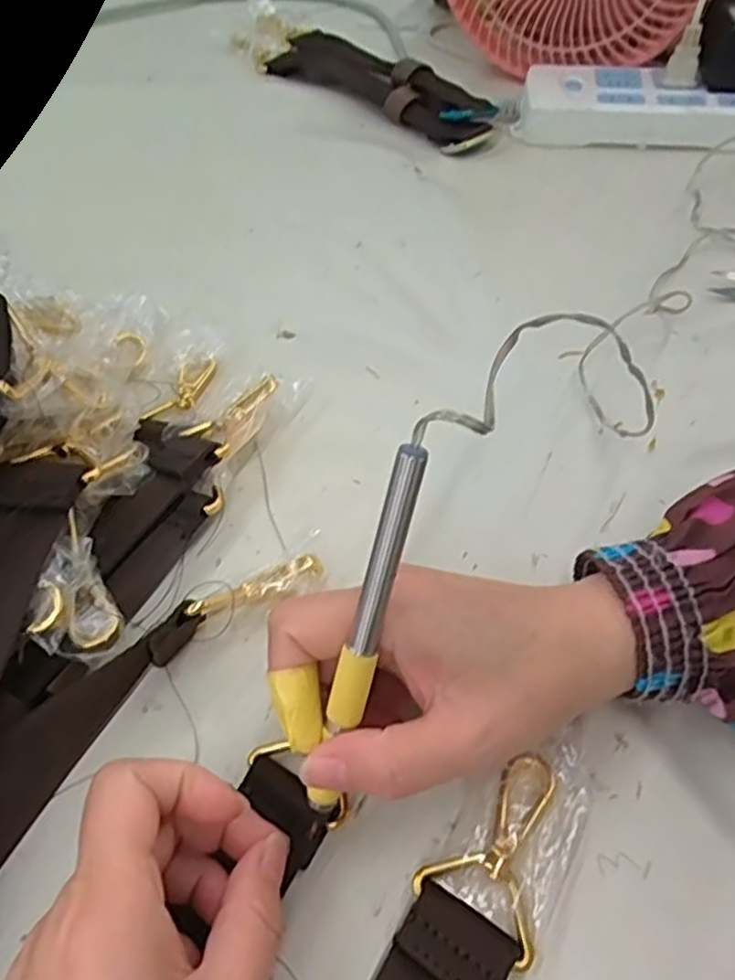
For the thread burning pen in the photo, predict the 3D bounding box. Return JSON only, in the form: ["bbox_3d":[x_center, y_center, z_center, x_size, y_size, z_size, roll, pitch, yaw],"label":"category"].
[{"bbox_3d":[-0.001,0.046,0.214,0.010,0.123,0.006,20,16,16],"label":"thread burning pen"}]

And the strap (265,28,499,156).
[{"bbox_3d":[0.006,-0.347,0.587,0.081,0.018,0.258,-37,60,-23],"label":"strap"}]

